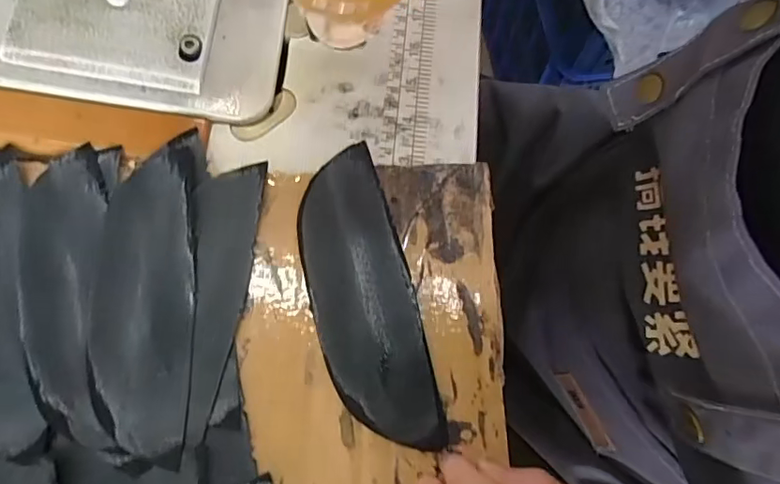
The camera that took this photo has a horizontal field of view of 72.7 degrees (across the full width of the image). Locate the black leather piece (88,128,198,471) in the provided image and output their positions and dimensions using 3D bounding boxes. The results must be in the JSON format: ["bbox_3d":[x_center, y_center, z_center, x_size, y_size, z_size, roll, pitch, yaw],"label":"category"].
[{"bbox_3d":[-0.120,0.023,0.259,0.046,0.005,0.155,-3,73,-4],"label":"black leather piece"}]

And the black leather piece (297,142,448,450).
[{"bbox_3d":[-0.014,0.026,0.261,0.049,0.006,0.147,-14,74,-7],"label":"black leather piece"}]

